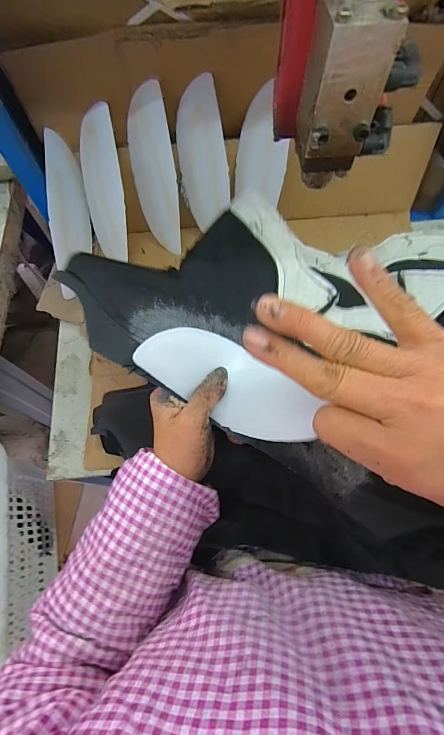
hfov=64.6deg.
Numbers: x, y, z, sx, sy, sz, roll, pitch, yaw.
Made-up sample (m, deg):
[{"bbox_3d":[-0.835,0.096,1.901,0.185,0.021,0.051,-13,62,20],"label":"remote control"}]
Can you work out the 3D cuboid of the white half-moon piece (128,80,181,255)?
[{"bbox_3d":[-0.100,-0.277,0.515,0.071,0.212,0.012,15,44,23],"label":"white half-moon piece"}]

